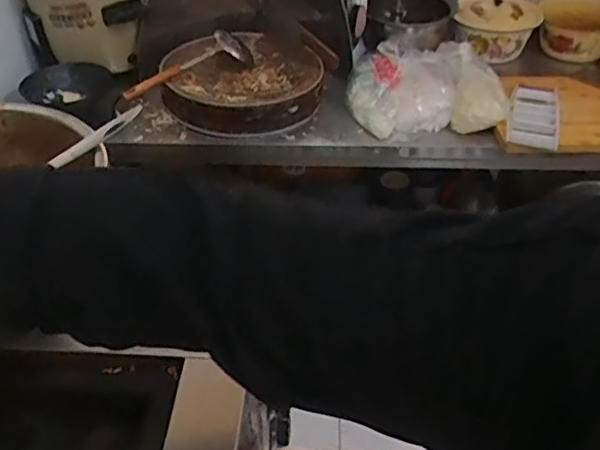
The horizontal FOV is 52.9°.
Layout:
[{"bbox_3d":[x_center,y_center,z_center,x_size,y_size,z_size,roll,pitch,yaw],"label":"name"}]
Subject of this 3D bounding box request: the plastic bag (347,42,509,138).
[{"bbox_3d":[0.281,-0.321,1.357,0.332,0.106,0.250,-2,40,-3],"label":"plastic bag"}]

